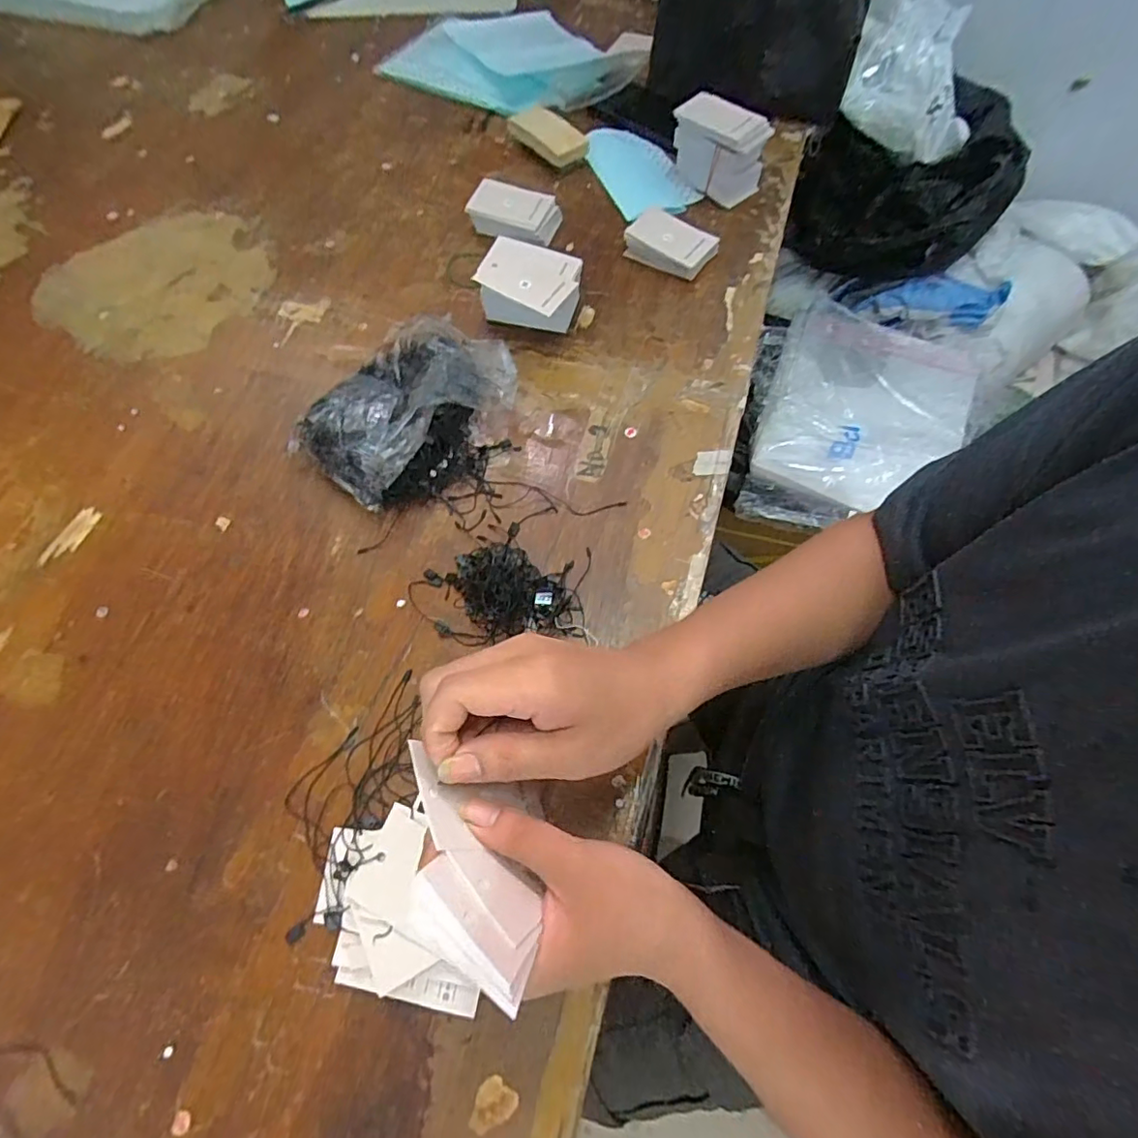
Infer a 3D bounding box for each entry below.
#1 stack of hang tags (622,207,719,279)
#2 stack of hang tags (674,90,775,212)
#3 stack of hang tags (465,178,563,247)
[{"bbox_3d":[0.106,-0.339,0.578,0.087,0.022,0.063,33,69,15],"label":"stack of hang tags"},{"bbox_3d":[0.163,-0.458,0.608,0.097,0.076,0.051,25,67,12],"label":"stack of hang tags"},{"bbox_3d":[-0.058,-0.381,0.597,0.091,0.026,0.061,18,66,9],"label":"stack of hang tags"}]

